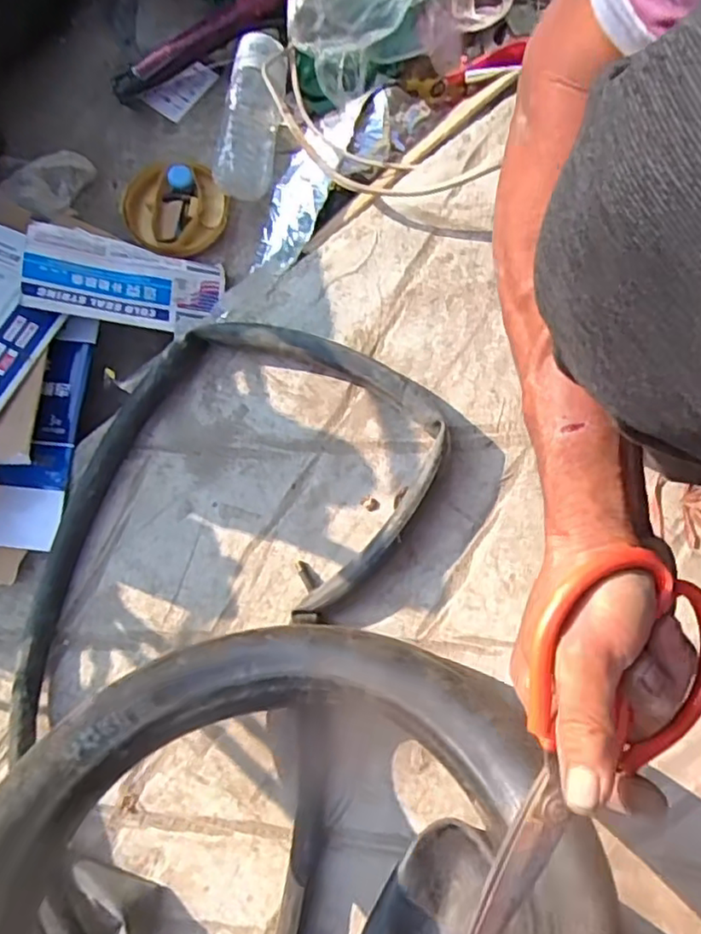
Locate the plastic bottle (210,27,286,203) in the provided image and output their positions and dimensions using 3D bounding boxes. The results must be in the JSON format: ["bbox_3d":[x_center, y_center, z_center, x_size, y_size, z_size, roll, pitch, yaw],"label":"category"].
[{"bbox_3d":[-0.121,-0.430,0.786,0.068,0.058,0.192,10,77,3],"label":"plastic bottle"}]

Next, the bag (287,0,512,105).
[{"bbox_3d":[0.042,-0.548,0.760,0.227,0.093,0.169,-24,78,-5],"label":"bag"}]

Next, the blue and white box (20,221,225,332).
[{"bbox_3d":[-0.252,-0.211,0.725,0.208,0.016,0.099,3,75,-24],"label":"blue and white box"}]

